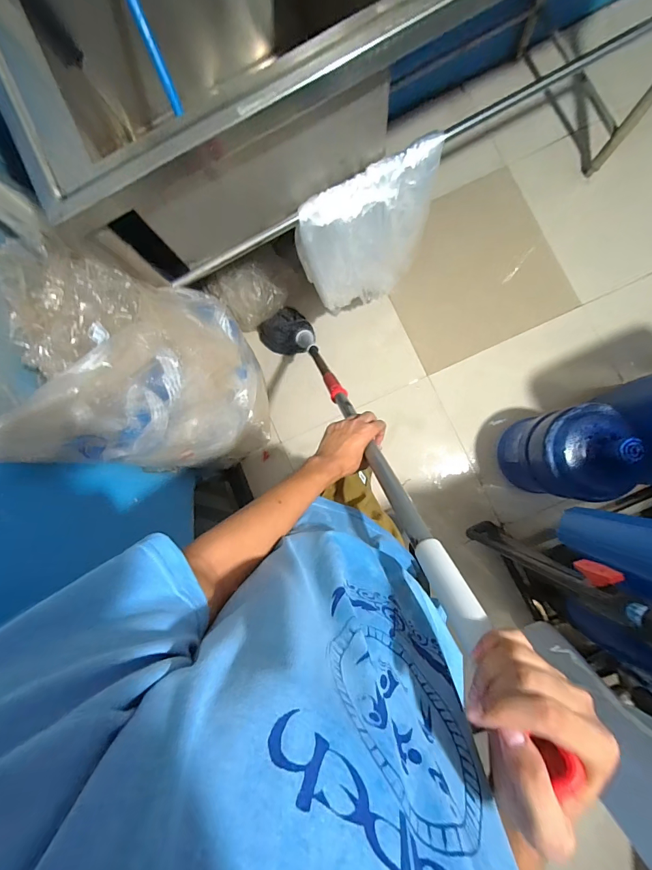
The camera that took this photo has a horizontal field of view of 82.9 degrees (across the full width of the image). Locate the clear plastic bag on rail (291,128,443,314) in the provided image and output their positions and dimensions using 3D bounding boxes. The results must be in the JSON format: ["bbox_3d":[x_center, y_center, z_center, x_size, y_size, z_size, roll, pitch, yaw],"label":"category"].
[{"bbox_3d":[0.120,-0.509,0.973,0.358,0.336,0.144,-29,83,2],"label":"clear plastic bag on rail"}]

